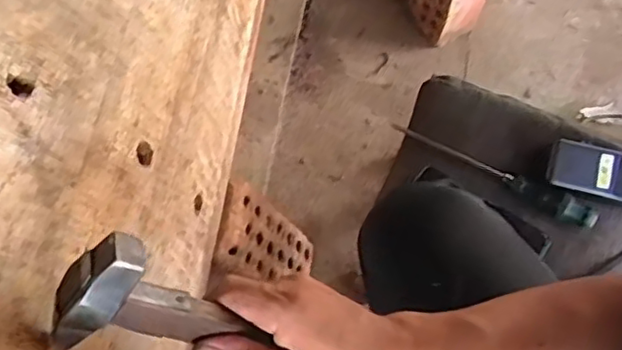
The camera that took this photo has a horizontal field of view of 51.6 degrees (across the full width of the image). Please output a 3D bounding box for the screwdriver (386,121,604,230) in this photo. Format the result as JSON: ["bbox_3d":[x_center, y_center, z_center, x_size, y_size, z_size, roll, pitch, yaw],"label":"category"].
[{"bbox_3d":[0.212,-0.001,0.763,0.252,0.038,0.029,27,71,12],"label":"screwdriver"}]

